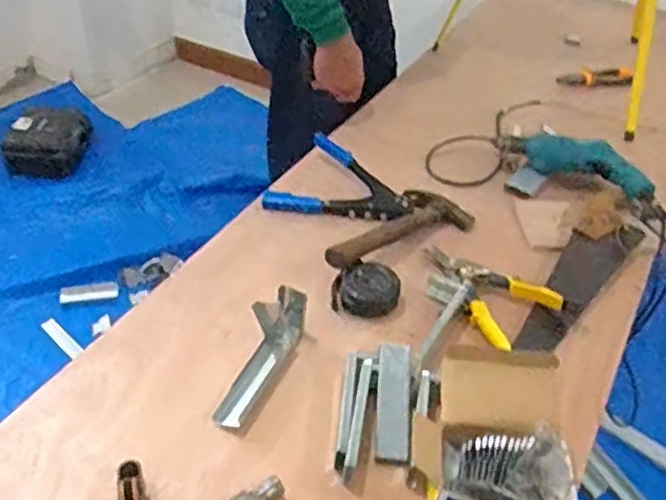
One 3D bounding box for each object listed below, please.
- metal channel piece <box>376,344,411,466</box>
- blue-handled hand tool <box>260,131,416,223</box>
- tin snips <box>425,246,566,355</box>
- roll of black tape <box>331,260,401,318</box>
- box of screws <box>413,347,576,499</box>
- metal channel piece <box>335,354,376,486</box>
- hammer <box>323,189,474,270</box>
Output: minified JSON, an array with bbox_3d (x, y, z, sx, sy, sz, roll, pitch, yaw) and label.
[{"bbox_3d":[0.071,0.178,0.817,0.039,0.015,0.137,2,68,1],"label":"metal channel piece"},{"bbox_3d":[0.024,-0.100,1.153,0.223,0.024,0.188,22,43,20],"label":"blue-handled hand tool"},{"bbox_3d":[0.218,0.053,1.020,0.129,0.040,0.216,-21,46,-27],"label":"tin snips"},{"bbox_3d":[0.047,0.054,0.984,0.092,0.029,0.082,9,40,5],"label":"roll of black tape"},{"bbox_3d":[0.168,0.217,0.761,0.156,0.119,0.178,7,40,3],"label":"box of screws"},{"bbox_3d":[0.026,0.190,0.822,0.033,0.043,0.154,7,40,4],"label":"metal channel piece"},{"bbox_3d":[0.096,-0.034,1.076,0.285,0.034,0.106,-24,49,-40],"label":"hammer"}]

